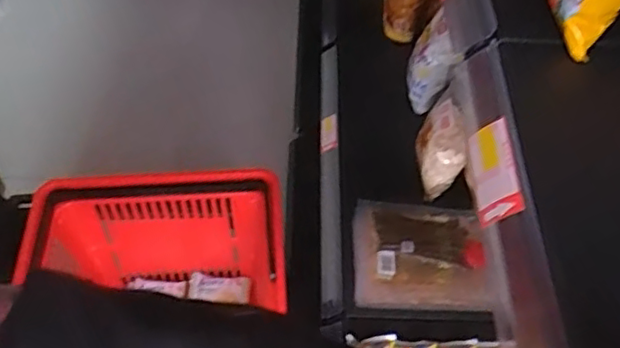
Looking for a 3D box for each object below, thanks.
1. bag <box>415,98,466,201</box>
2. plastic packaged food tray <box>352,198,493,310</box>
[{"bbox_3d":[0.241,-0.043,1.156,0.078,0.194,0.073,6,24,2],"label":"bag"},{"bbox_3d":[0.189,0.135,1.054,0.225,0.025,0.195,2,52,-1],"label":"plastic packaged food tray"}]

